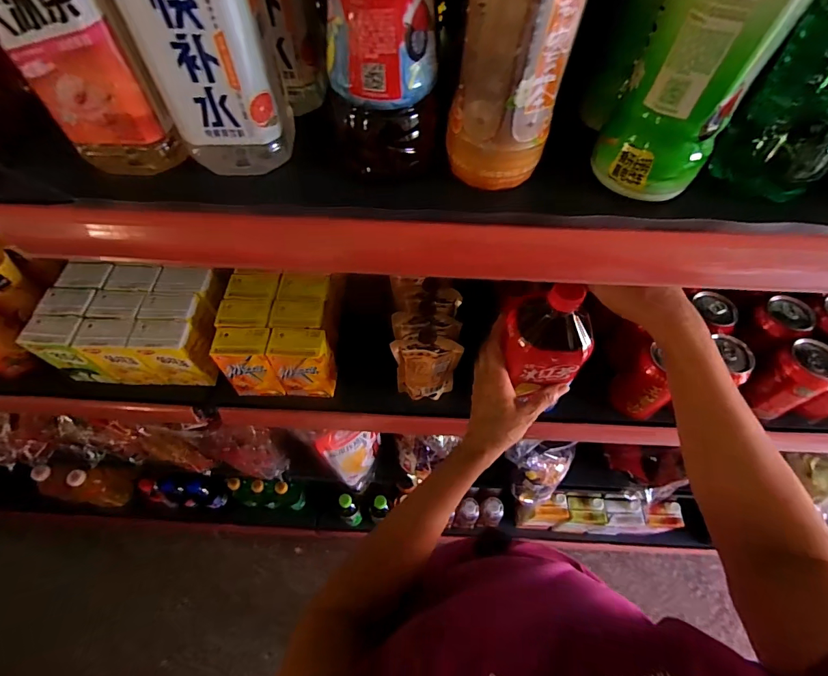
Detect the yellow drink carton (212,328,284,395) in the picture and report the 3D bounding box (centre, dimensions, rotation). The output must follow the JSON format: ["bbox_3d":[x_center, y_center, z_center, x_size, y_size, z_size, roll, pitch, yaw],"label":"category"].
[{"bbox_3d":[-0.209,0.032,0.537,0.067,0.103,0.045,1,59,0],"label":"yellow drink carton"}]

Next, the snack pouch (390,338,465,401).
[{"bbox_3d":[0.015,0.042,0.514,0.078,0.113,0.026,-1,59,-2],"label":"snack pouch"}]

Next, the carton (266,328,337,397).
[{"bbox_3d":[-0.140,0.033,0.531,0.070,0.104,0.047,5,59,2],"label":"carton"}]

